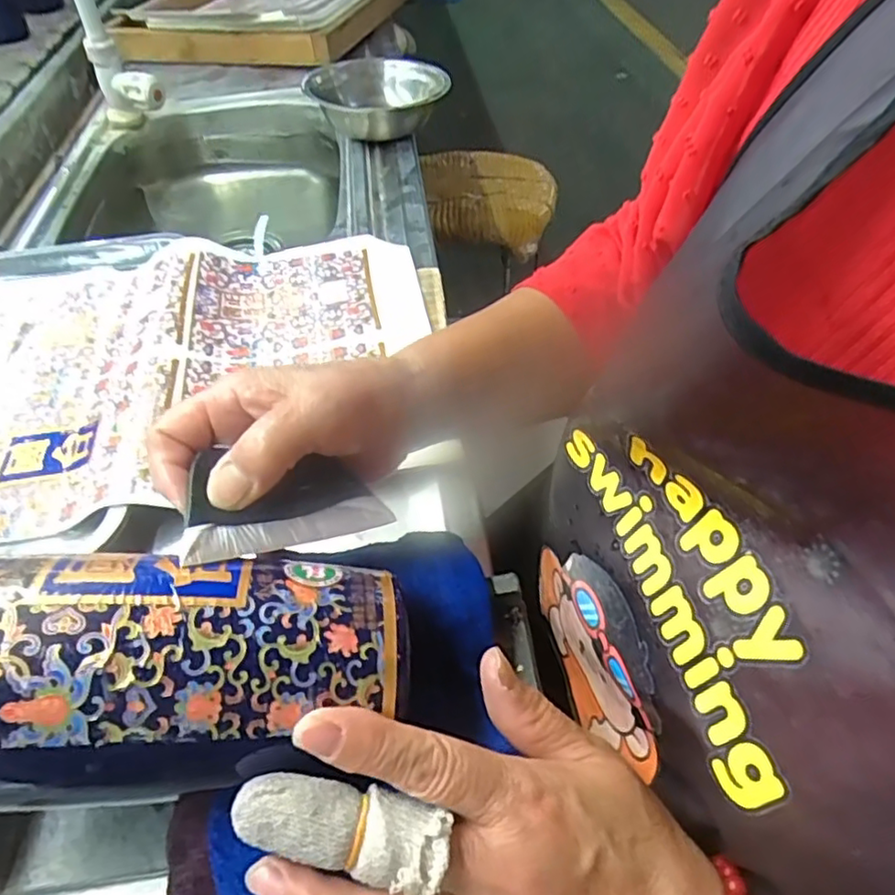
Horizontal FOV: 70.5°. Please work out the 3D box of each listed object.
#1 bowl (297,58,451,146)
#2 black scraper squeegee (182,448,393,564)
[{"bbox_3d":[-0.073,-0.409,0.744,0.154,0.049,0.162,-1,49,1],"label":"bowl"},{"bbox_3d":[-0.070,0.021,0.263,0.084,0.012,0.048,-12,45,-40],"label":"black scraper squeegee"}]

